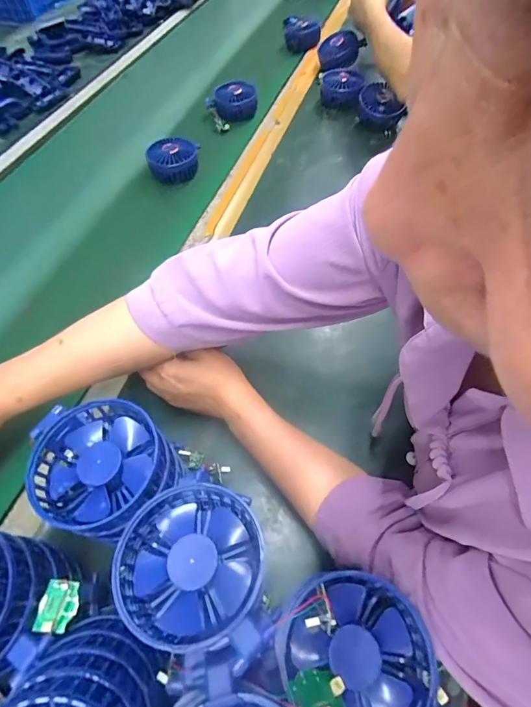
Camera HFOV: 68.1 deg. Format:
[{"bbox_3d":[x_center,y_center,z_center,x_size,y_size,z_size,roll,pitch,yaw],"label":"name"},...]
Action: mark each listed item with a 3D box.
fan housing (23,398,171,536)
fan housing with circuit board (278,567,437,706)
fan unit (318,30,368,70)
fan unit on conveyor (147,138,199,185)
[{"bbox_3d":[-0.124,0.080,0.285,0.093,0.031,0.084,4,58,6],"label":"fan housing"},{"bbox_3d":[0.056,0.183,0.234,0.088,0.023,0.094,-1,57,2],"label":"fan housing with circuit board"},{"bbox_3d":[0.162,-0.681,0.882,0.092,0.053,0.068,-30,61,-16],"label":"fan unit"},{"bbox_3d":[-0.163,-0.348,0.705,0.084,0.055,0.075,-7,57,-1],"label":"fan unit on conveyor"}]

